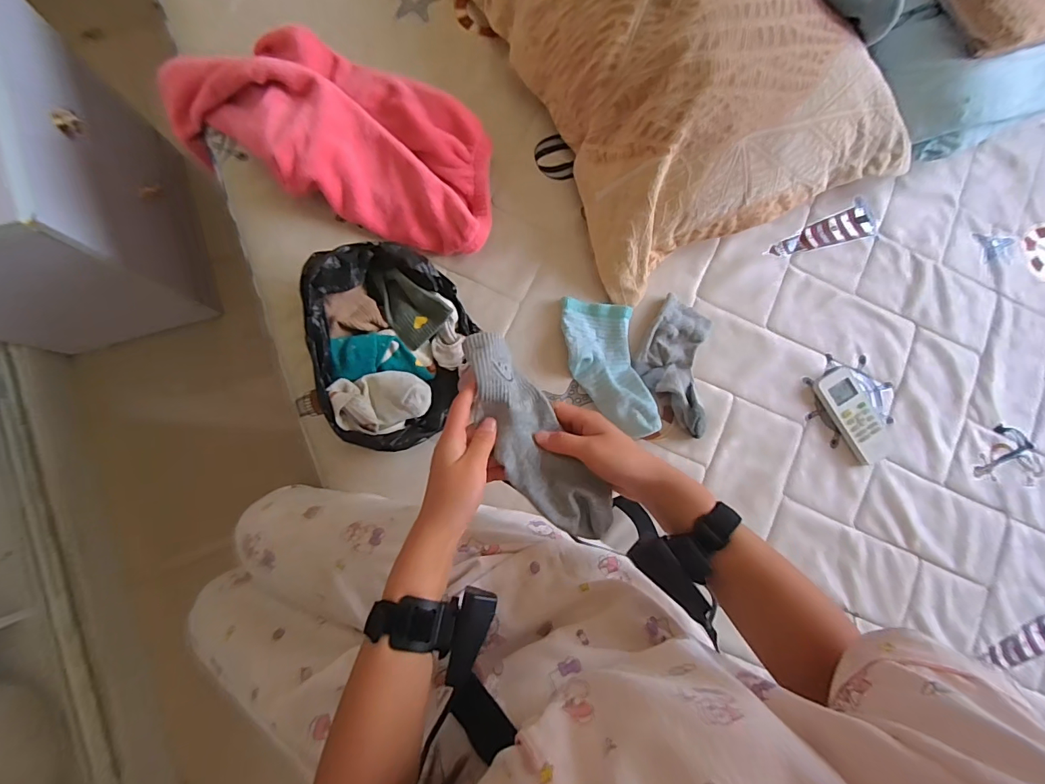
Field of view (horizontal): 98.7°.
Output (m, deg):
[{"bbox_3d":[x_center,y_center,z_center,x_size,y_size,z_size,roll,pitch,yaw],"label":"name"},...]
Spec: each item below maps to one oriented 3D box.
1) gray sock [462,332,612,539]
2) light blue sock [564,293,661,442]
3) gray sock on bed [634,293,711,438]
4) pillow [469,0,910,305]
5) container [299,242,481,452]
[{"bbox_3d":[0.007,0.043,0.417,0.067,0.029,0.213,-30,86,-9],"label":"gray sock"},{"bbox_3d":[0.109,-0.033,0.567,0.090,0.040,0.183,-11,84,-7],"label":"light blue sock"},{"bbox_3d":[0.198,-0.039,0.582,0.087,0.033,0.170,11,82,-5],"label":"gray sock on bed"},{"bbox_3d":[0.141,-0.512,0.576,0.422,0.157,0.712,-32,87,-9],"label":"pillow"},{"bbox_3d":[-0.148,-0.049,0.514,0.162,0.090,0.216,-6,83,-7],"label":"container"}]

